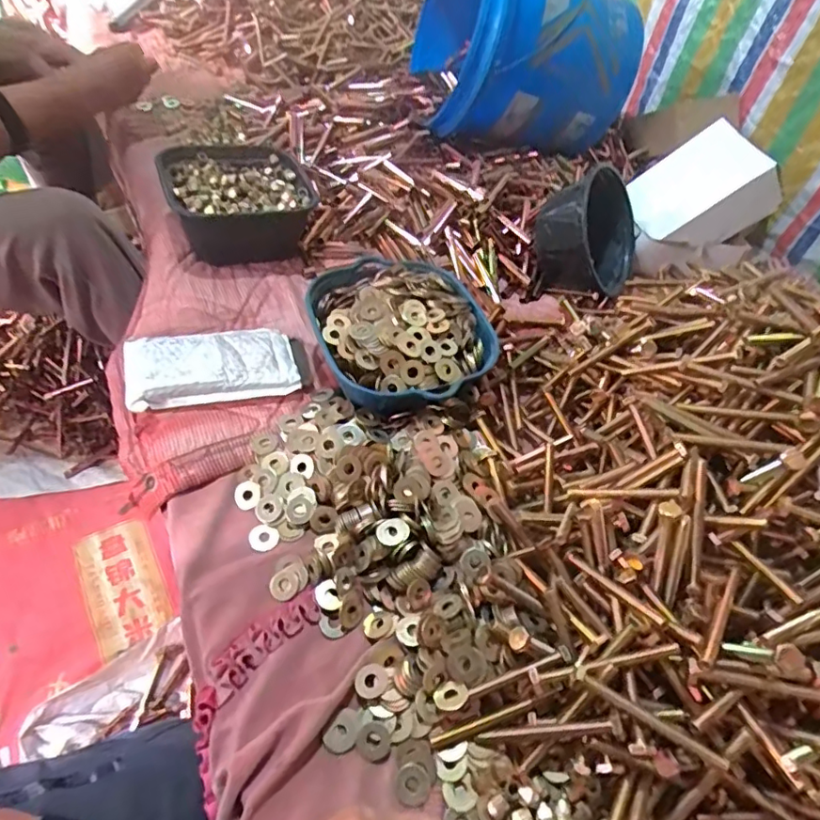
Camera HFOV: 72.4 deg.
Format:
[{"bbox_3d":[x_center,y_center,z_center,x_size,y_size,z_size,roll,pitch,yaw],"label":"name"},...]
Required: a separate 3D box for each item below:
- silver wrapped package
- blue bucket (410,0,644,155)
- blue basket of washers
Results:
[{"bbox_3d":[-0.201,-0.048,0.573,0.161,0.015,0.088,-8,57,-23],"label":"silver wrapped package"},{"bbox_3d":[0.170,-0.564,0.873,0.268,0.246,0.268,0,46,-23],"label":"blue bucket"},{"bbox_3d":[-0.007,-0.088,0.601,0.181,0.059,0.200,-18,57,-15],"label":"blue basket of washers"}]

